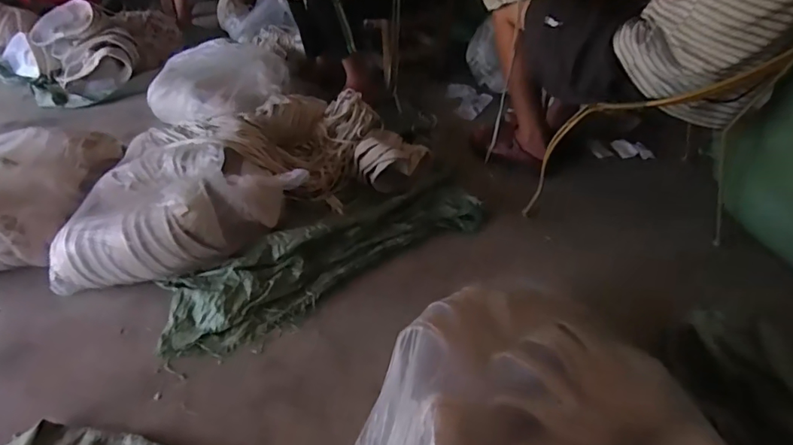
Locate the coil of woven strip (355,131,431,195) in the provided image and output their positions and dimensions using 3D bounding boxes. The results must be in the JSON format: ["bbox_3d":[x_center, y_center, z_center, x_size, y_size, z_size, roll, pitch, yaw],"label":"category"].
[{"bbox_3d":[-0.023,-0.166,1.387,0.162,0.150,0.180,20,46,23],"label":"coil of woven strip"}]

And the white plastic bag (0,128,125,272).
[{"bbox_3d":[-0.971,-0.088,1.263,0.408,0.175,0.461,-3,41,-2],"label":"white plastic bag"}]

